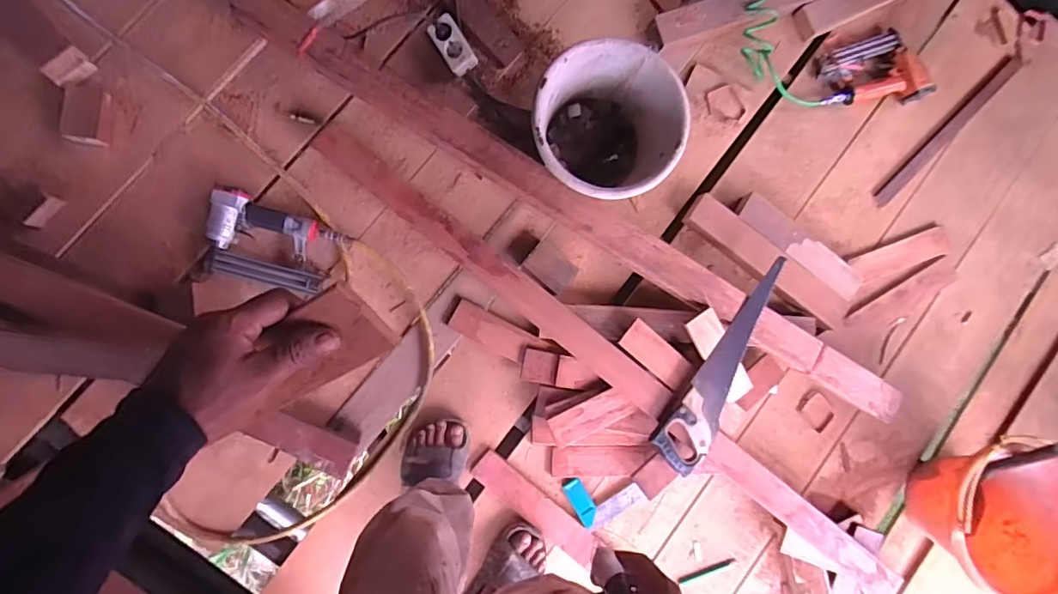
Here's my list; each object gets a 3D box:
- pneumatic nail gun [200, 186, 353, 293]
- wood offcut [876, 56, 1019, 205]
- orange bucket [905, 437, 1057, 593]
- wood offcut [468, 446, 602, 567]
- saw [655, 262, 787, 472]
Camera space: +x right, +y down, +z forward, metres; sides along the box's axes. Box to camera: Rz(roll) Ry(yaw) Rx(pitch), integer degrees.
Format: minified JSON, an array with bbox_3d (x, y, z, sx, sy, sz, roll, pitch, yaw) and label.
[{"bbox_3d":[-0.500,-0.100,0.991,0.261,0.045,0.161,19,87,-6],"label":"pneumatic nail gun"},{"bbox_3d":[1.003,-0.395,1.203,0.509,0.013,0.033,-43,94,-6],"label":"wood offcut"},{"bbox_3d":[0.959,0.439,1.066,0.327,0.228,0.293,24,86,-6],"label":"orange bucket"},{"bbox_3d":[0.017,0.442,1.056,0.311,0.012,0.066,41,85,-5],"label":"wood offcut"},{"bbox_3d":[0.410,0.143,1.024,0.103,0.029,0.456,35,84,-5],"label":"saw"}]

